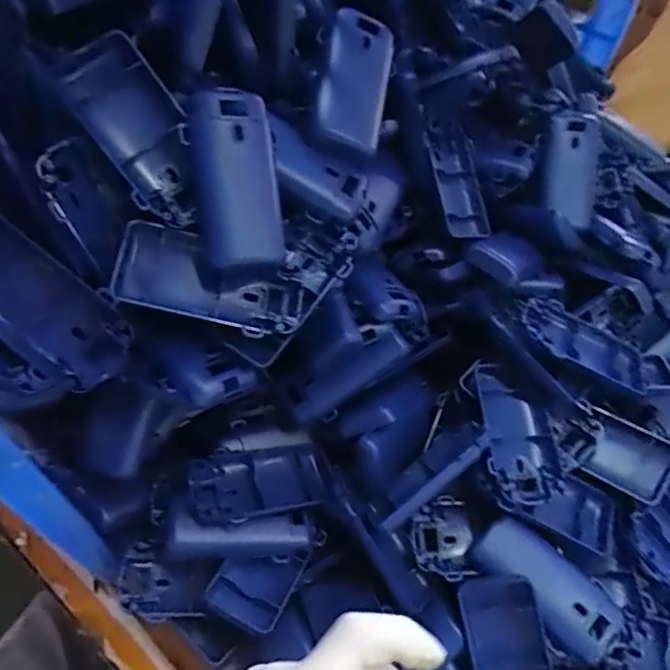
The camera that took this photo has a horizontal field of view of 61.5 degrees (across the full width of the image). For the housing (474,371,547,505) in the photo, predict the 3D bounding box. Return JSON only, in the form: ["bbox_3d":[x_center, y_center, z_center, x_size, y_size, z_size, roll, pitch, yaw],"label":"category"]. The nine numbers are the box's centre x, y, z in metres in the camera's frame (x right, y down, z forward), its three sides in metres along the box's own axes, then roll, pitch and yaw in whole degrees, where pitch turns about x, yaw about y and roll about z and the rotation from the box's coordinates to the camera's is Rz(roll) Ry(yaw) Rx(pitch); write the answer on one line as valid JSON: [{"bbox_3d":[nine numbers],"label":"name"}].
[{"bbox_3d":[0.120,0.070,0.383,0.041,0.021,0.088,2,53,-3],"label":"housing"}]

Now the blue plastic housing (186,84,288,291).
[{"bbox_3d":[-0.052,-0.076,0.302,0.043,0.101,0.027,-10,13,-12],"label":"blue plastic housing"}]

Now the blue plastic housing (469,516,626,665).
[{"bbox_3d":[0.134,0.163,0.362,0.093,0.028,0.045,40,59,23],"label":"blue plastic housing"}]

